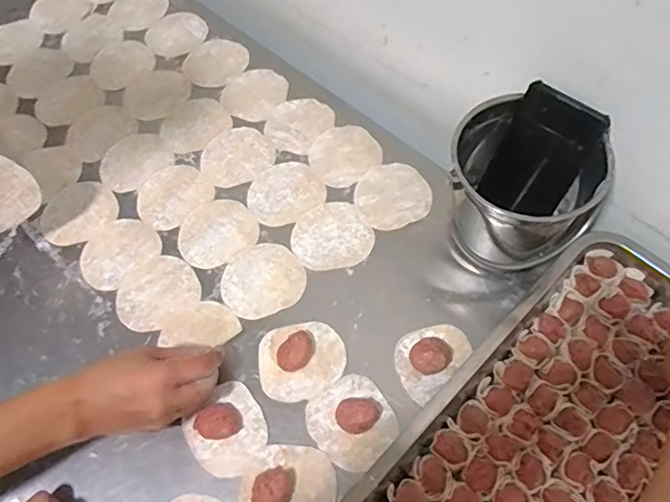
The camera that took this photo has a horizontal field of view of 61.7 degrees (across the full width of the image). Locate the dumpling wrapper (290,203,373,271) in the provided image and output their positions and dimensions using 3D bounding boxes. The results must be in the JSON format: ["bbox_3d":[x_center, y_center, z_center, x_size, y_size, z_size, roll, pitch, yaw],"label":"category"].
[{"bbox_3d":[-0.004,-0.017,0.614,0.086,0.004,0.080,-1,64,3],"label":"dumpling wrapper"}]

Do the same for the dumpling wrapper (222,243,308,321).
[{"bbox_3d":[-0.076,0.031,0.592,0.084,0.004,0.078,-1,64,3],"label":"dumpling wrapper"}]

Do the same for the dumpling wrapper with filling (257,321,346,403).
[{"bbox_3d":[-0.033,0.104,0.544,0.083,0.018,0.076,-1,64,3],"label":"dumpling wrapper with filling"}]

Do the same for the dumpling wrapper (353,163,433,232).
[{"bbox_3d":[0.065,-0.062,0.634,0.083,0.005,0.083,-1,64,3],"label":"dumpling wrapper"}]

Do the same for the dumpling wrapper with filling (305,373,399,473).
[{"bbox_3d":[0.016,0.156,0.514,0.073,0.020,0.078,-1,64,3],"label":"dumpling wrapper with filling"}]

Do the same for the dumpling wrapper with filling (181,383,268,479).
[{"bbox_3d":[-0.098,0.164,0.515,0.069,0.022,0.072,39,72,20],"label":"dumpling wrapper with filling"}]

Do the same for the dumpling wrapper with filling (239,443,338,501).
[{"bbox_3d":[-0.042,0.205,0.488,0.082,0.022,0.072,2,64,5],"label":"dumpling wrapper with filling"}]

